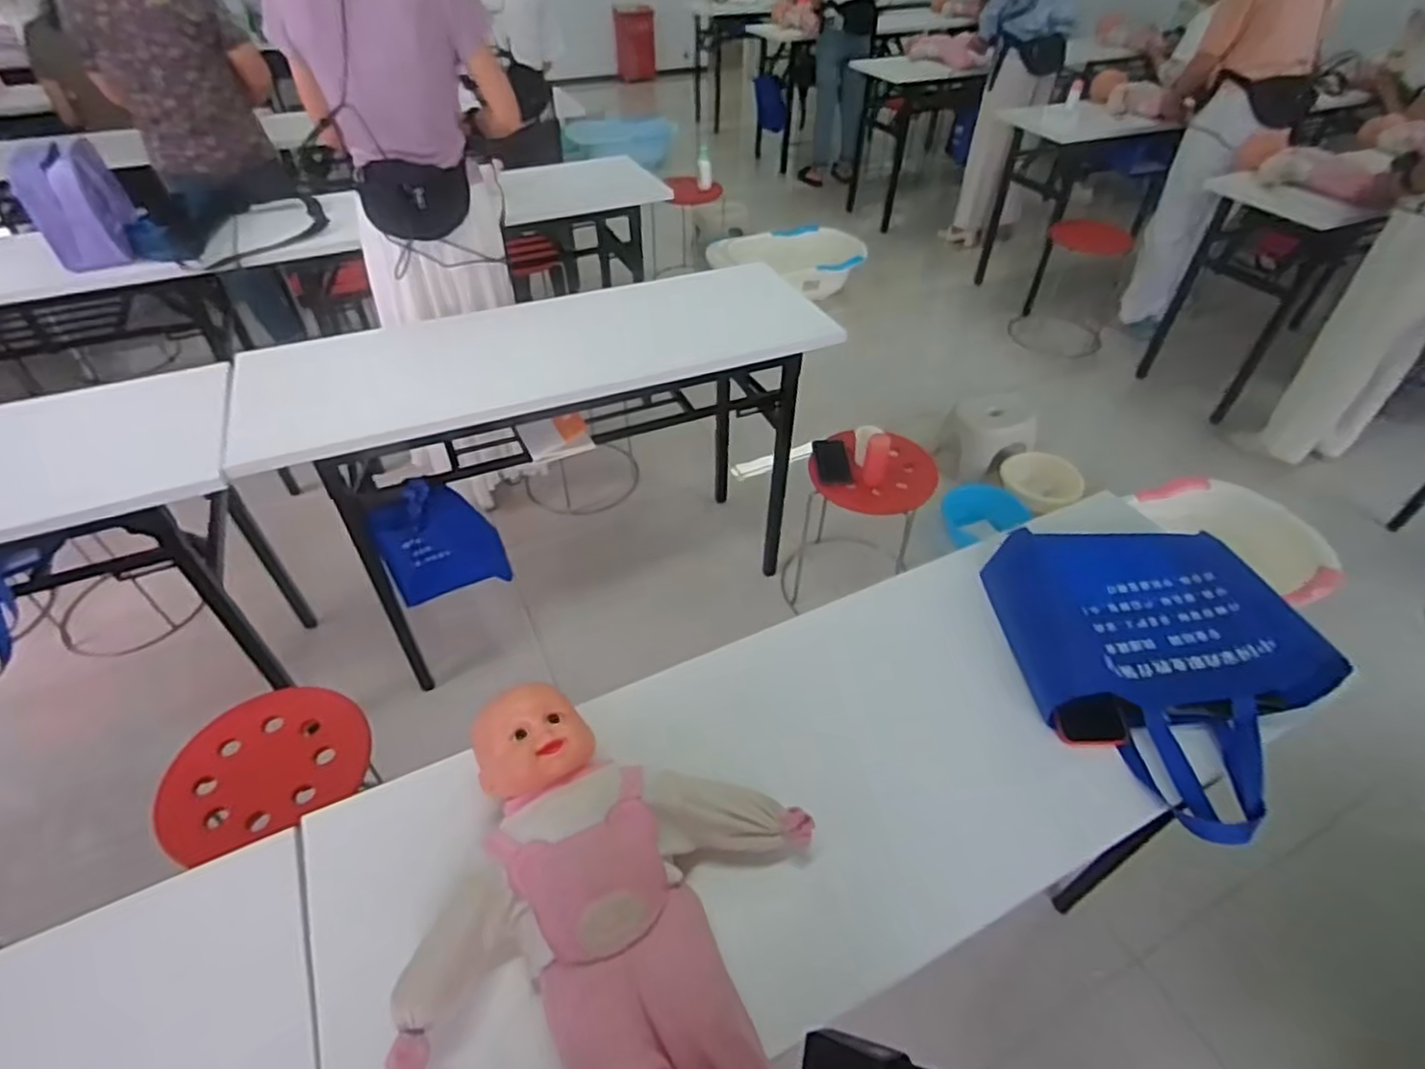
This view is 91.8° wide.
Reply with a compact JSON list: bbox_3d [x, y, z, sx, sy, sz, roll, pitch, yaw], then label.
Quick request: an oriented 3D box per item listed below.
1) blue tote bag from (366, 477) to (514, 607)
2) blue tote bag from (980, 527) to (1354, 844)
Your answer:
[{"bbox_3d":[-0.569,0.011,1.454,0.230,0.273,0.067,-10,45,-11],"label":"blue tote bag"},{"bbox_3d":[0.543,0.151,0.825,0.312,0.096,0.369,-1,44,-2],"label":"blue tote bag"}]

